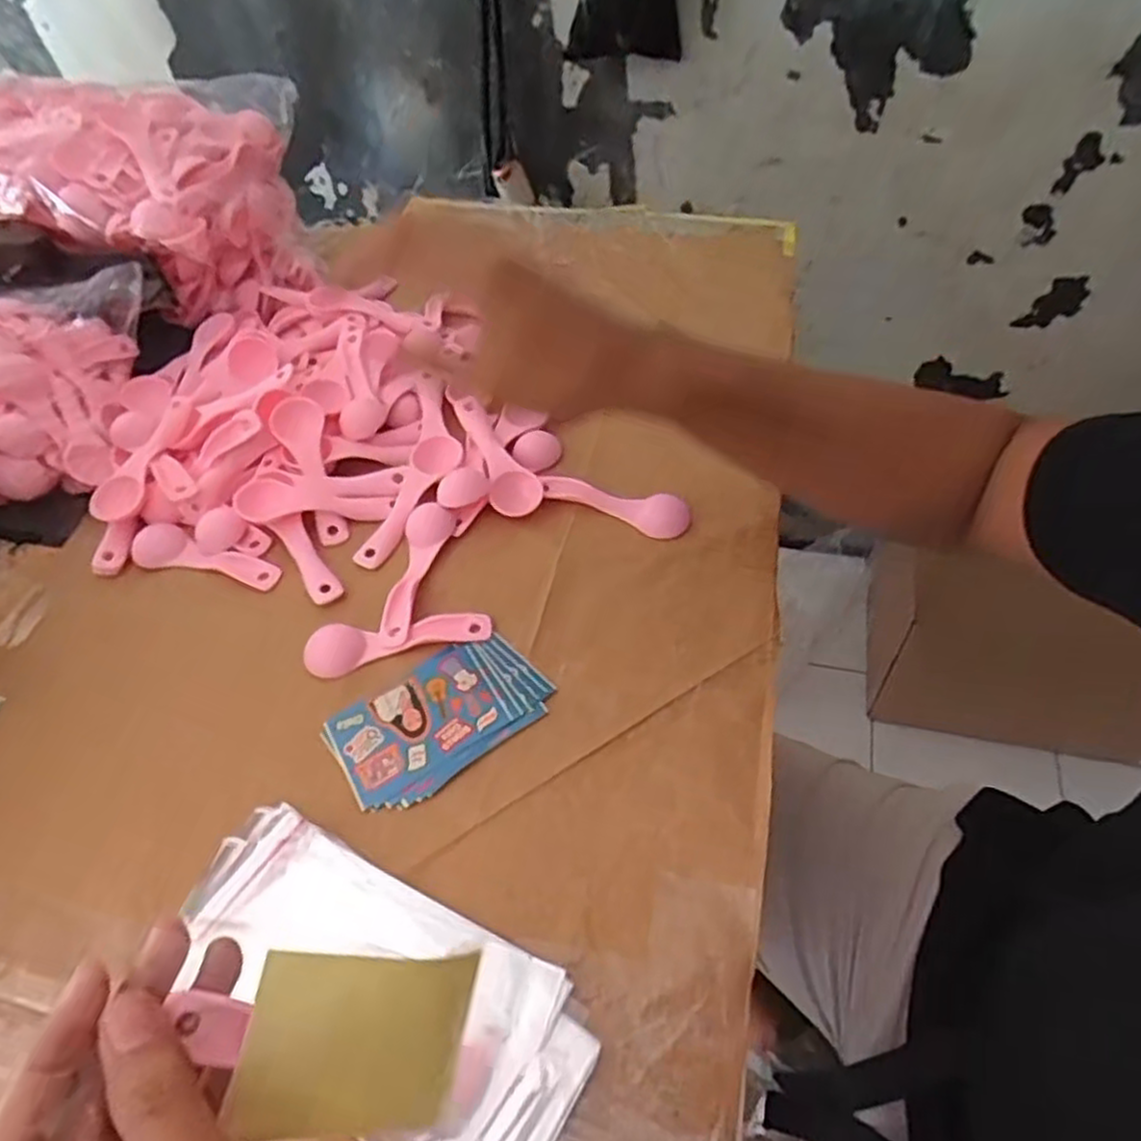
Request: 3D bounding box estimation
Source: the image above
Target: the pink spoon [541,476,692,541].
[{"bbox_3d":[0.030,-0.046,0.514,0.103,0.017,0.026,16,55,17],"label":"pink spoon"}]

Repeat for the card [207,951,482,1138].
[{"bbox_3d":[-0.071,0.160,0.255,0.078,0.004,0.051,17,64,-29],"label":"card"}]

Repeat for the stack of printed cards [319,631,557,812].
[{"bbox_3d":[-0.074,0.081,0.419,0.118,0.005,0.073,-32,56,-19],"label":"stack of printed cards"}]

